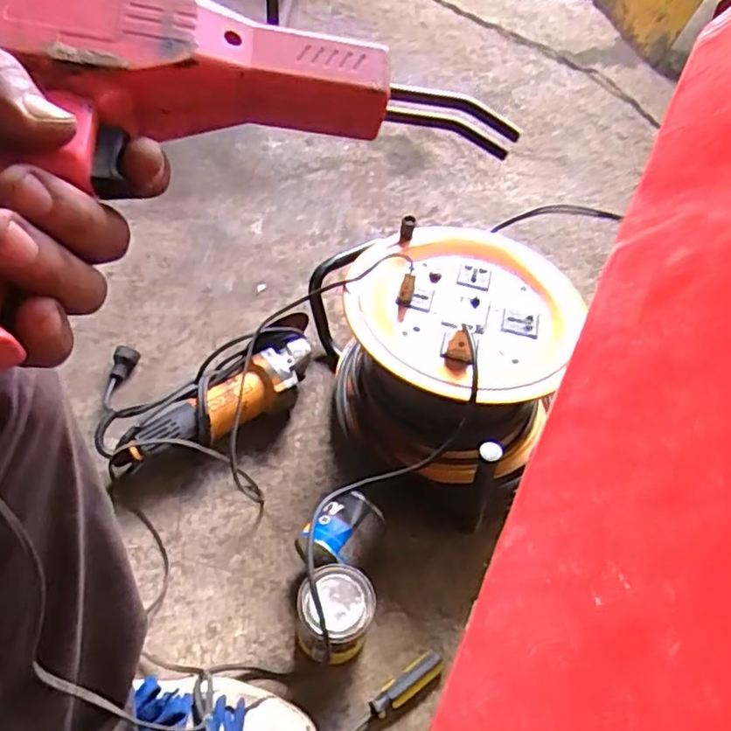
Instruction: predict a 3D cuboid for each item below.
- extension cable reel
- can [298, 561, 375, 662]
[{"bbox_3d":[0.090,-0.018,0.794,0.283,0.191,0.285,-2,50,-10],"label":"extension cable reel"},{"bbox_3d":[-0.028,0.246,0.622,0.070,0.074,0.072,4,49,-5],"label":"can"}]

